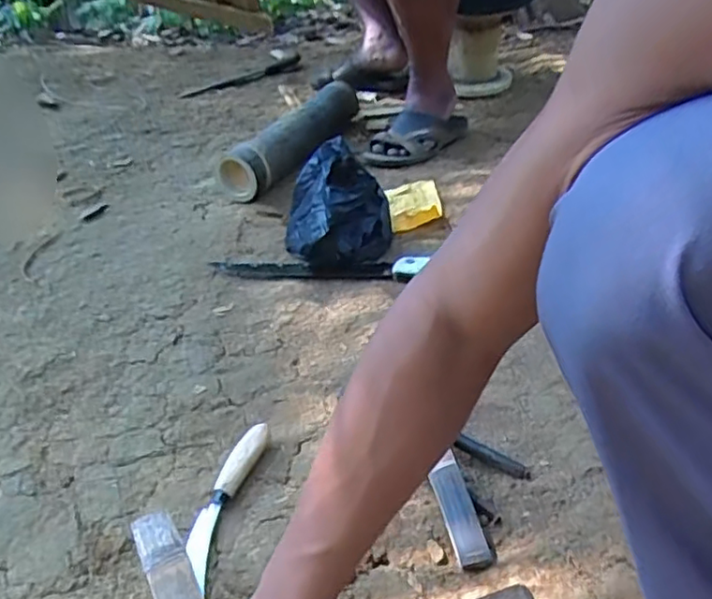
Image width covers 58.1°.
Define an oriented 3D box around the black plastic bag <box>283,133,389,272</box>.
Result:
[{"bbox_3d":[-0.035,-0.130,0.959,0.135,0.145,0.143,-34,45,-30],"label":"black plastic bag"}]

